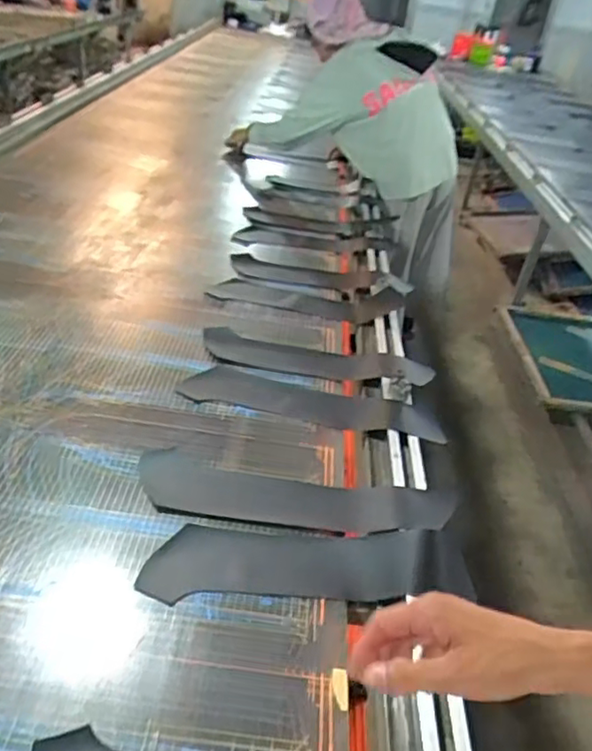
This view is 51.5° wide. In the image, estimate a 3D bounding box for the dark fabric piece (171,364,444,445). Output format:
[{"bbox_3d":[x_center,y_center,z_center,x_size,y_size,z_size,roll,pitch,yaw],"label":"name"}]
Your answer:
[{"bbox_3d":[0.026,0.045,1.072,0.436,0.023,0.105,8,35,1],"label":"dark fabric piece"}]

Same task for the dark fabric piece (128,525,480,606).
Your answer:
[{"bbox_3d":[0.025,0.226,0.781,0.417,0.039,0.108,2,35,-7],"label":"dark fabric piece"}]

